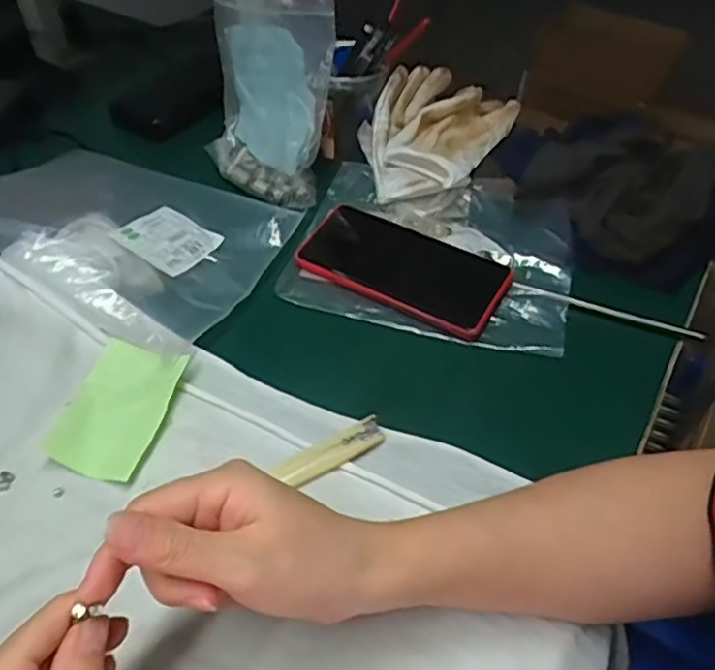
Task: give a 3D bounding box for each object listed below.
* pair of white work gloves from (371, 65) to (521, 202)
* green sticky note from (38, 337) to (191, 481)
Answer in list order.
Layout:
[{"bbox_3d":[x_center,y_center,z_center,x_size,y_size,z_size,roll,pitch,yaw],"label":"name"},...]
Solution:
[{"bbox_3d":[0.080,-0.190,0.628,0.135,0.076,0.157,10,46,6],"label":"pair of white work gloves"},{"bbox_3d":[-0.157,0.045,0.426,0.065,0.008,0.093,14,47,9],"label":"green sticky note"}]

